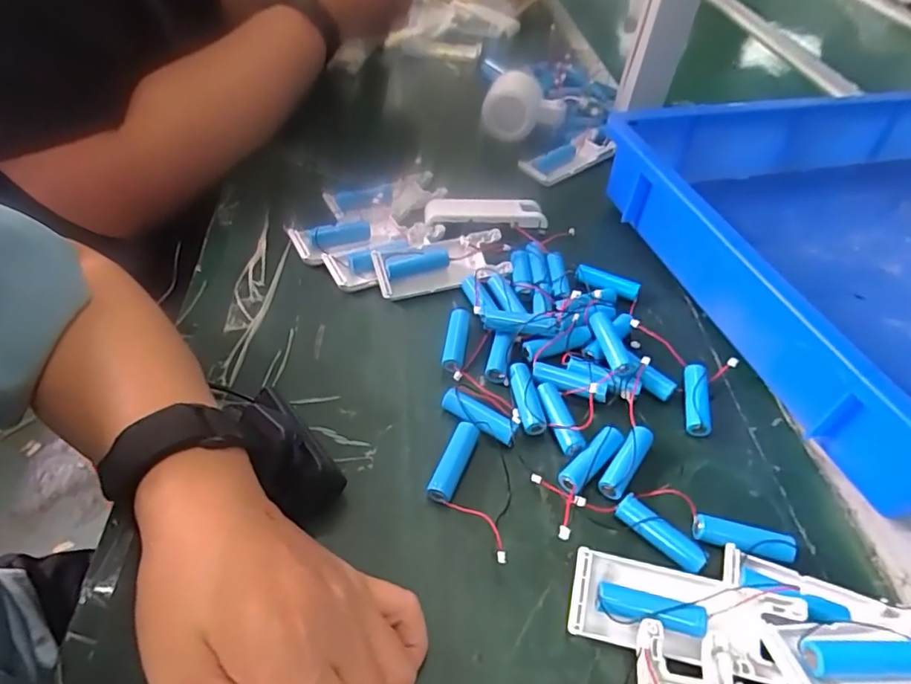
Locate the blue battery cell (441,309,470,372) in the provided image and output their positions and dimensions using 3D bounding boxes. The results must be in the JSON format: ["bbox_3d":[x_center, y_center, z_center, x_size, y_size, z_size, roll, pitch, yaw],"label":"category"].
[{"bbox_3d":[0.000,-0.001,0.386,0.014,0.013,0.050,8,47,3],"label":"blue battery cell"}]

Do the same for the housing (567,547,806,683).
[{"bbox_3d":[0.107,0.129,0.264,0.101,0.019,0.037,12,48,7],"label":"housing"}]

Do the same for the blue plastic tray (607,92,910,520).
[{"bbox_3d":[0.441,-0.098,0.460,0.546,0.101,0.350,-15,50,-18],"label":"blue plastic tray"}]

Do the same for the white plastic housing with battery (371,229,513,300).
[{"bbox_3d":[-0.010,-0.058,0.433,0.103,0.026,0.035,-14,50,-16],"label":"white plastic housing with battery"}]

